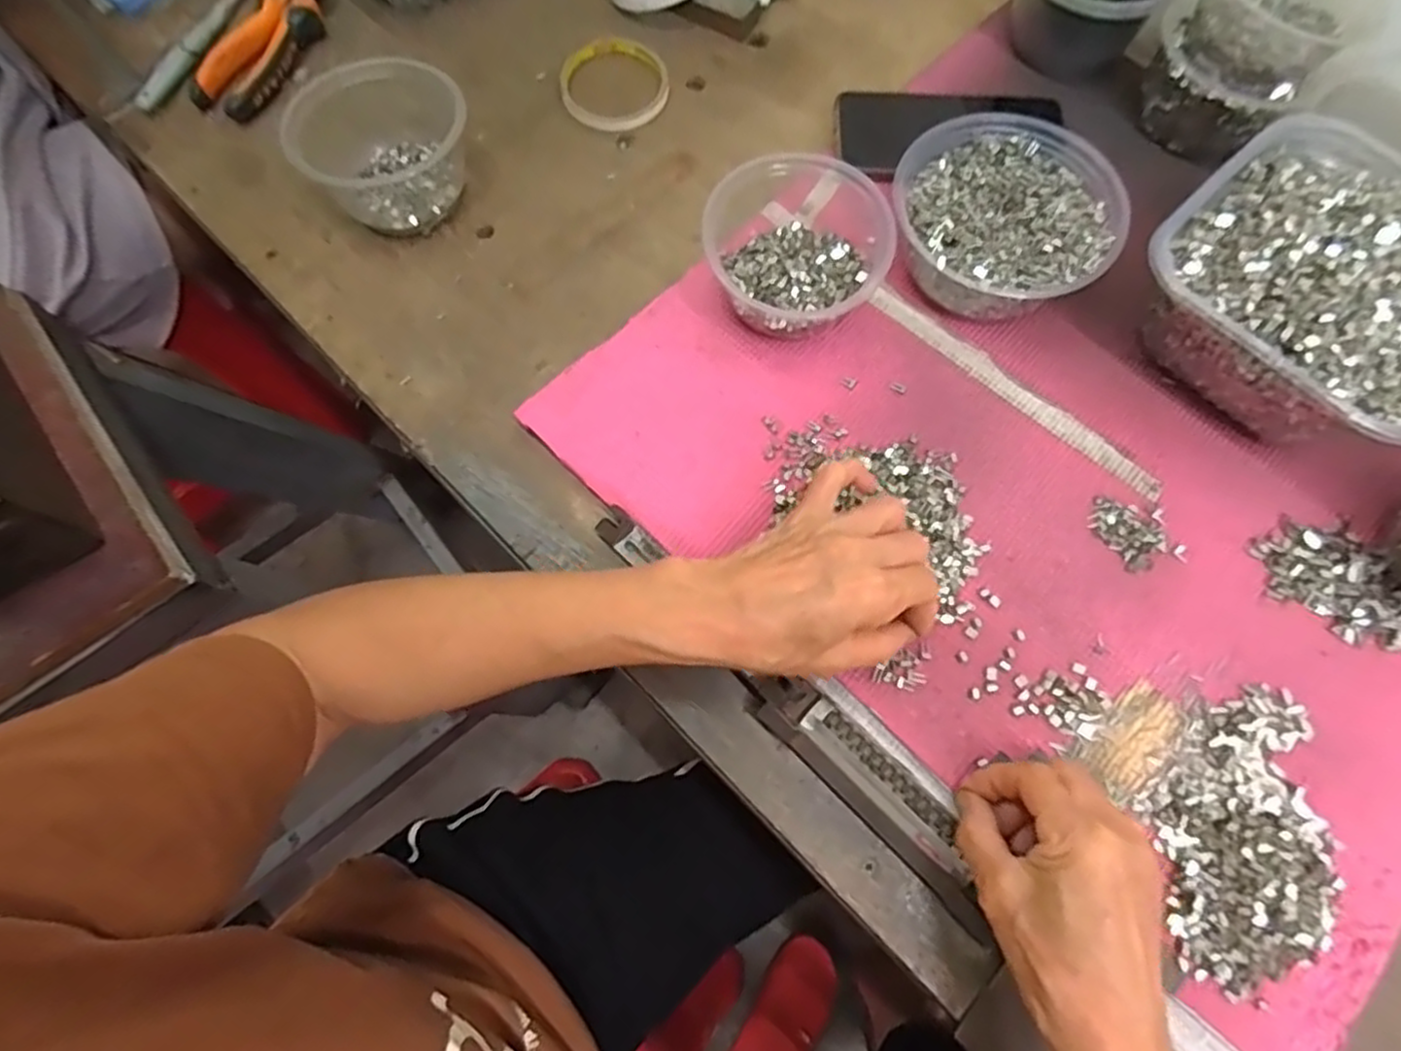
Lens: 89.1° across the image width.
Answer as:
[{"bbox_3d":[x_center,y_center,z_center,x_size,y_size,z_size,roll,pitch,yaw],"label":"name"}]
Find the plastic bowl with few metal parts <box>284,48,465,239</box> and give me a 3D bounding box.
[{"bbox_3d":[-0.213,-0.259,0.488,0.116,0.067,0.097,-31,73,-10],"label":"plastic bowl with few metal parts"}]

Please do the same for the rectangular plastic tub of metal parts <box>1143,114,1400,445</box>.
[{"bbox_3d":[0.360,-0.136,0.416,0.174,0.079,0.171,-42,75,-13],"label":"rectangular plastic tub of metal parts"}]

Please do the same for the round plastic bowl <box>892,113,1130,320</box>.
[{"bbox_3d":[0.190,-0.194,0.456,0.129,0.055,0.131,0,70,0],"label":"round plastic bowl"}]

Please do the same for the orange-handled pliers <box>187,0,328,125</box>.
[{"bbox_3d":[-0.337,-0.380,0.549,0.054,0.028,0.146,22,72,8],"label":"orange-handled pliers"}]

